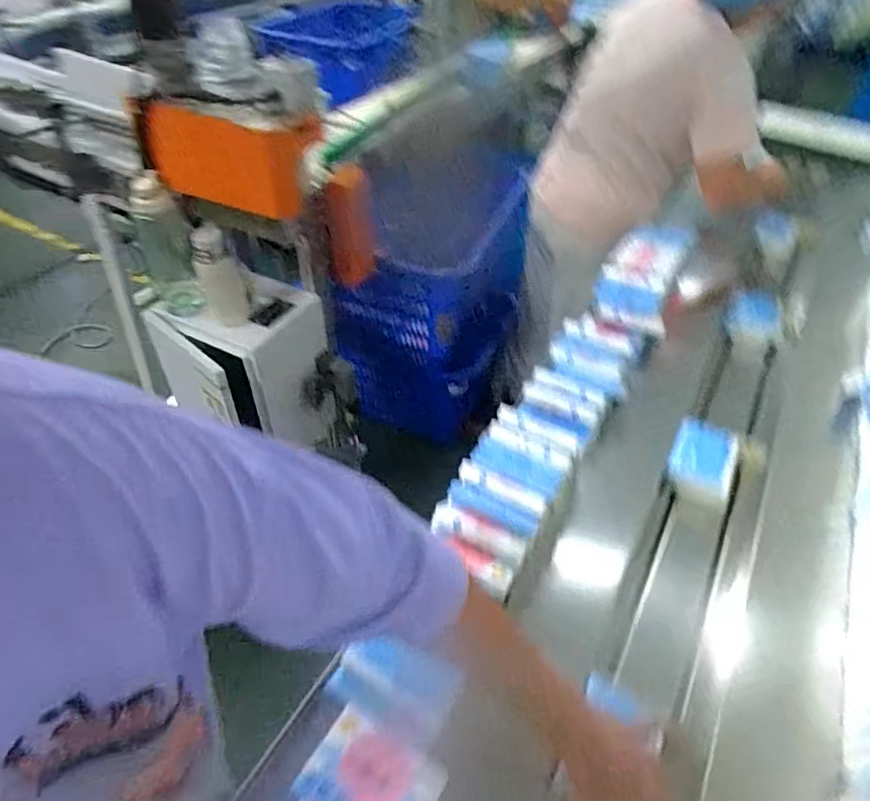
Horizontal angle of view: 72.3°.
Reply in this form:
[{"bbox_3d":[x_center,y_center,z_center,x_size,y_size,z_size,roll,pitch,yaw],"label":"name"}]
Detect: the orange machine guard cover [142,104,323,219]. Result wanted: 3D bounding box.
[{"bbox_3d":[-0.374,-0.462,1.131,0.331,0.173,0.142,10,43,8],"label":"orange machine guard cover"}]

